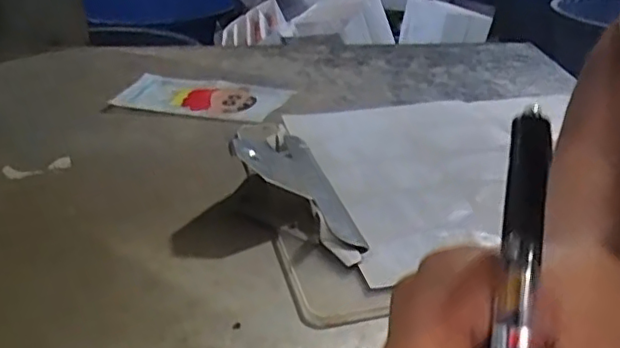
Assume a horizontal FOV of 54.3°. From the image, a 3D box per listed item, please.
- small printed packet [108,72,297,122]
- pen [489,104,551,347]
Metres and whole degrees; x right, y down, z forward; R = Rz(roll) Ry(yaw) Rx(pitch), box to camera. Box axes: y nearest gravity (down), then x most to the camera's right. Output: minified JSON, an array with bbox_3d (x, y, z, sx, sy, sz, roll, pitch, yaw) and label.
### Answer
[{"bbox_3d":[-0.092,-0.068,0.524,0.138,0.007,0.081,6,29,10],"label":"small printed packet"},{"bbox_3d":[0.054,0.044,0.160,0.011,0.009,0.136,7,67,13],"label":"pen"}]

